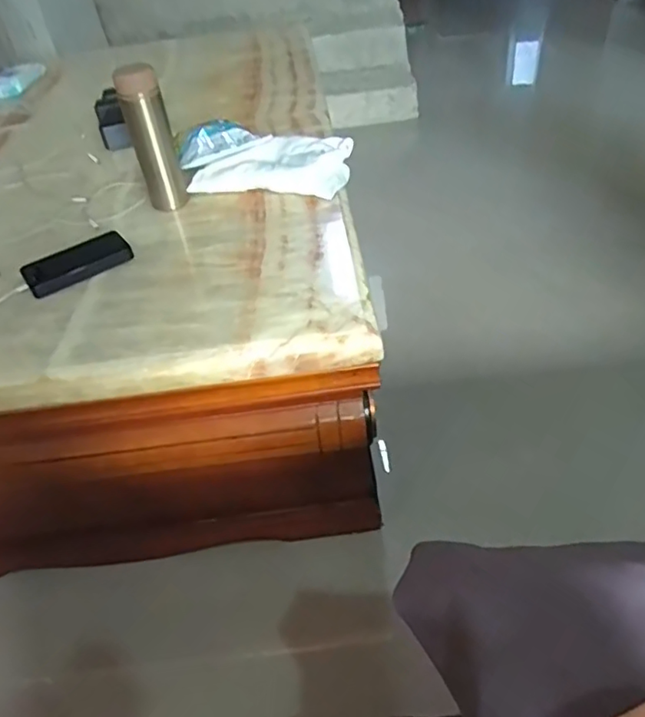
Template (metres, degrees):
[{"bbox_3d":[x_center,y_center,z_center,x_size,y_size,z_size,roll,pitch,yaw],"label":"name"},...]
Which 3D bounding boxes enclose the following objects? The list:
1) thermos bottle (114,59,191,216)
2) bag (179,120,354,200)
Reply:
[{"bbox_3d":[-0.275,-0.354,0.958,0.065,0.225,0.055,-14,43,-8],"label":"thermos bottle"},{"bbox_3d":[-0.114,-0.371,1.092,0.334,0.056,0.208,6,44,14],"label":"bag"}]

